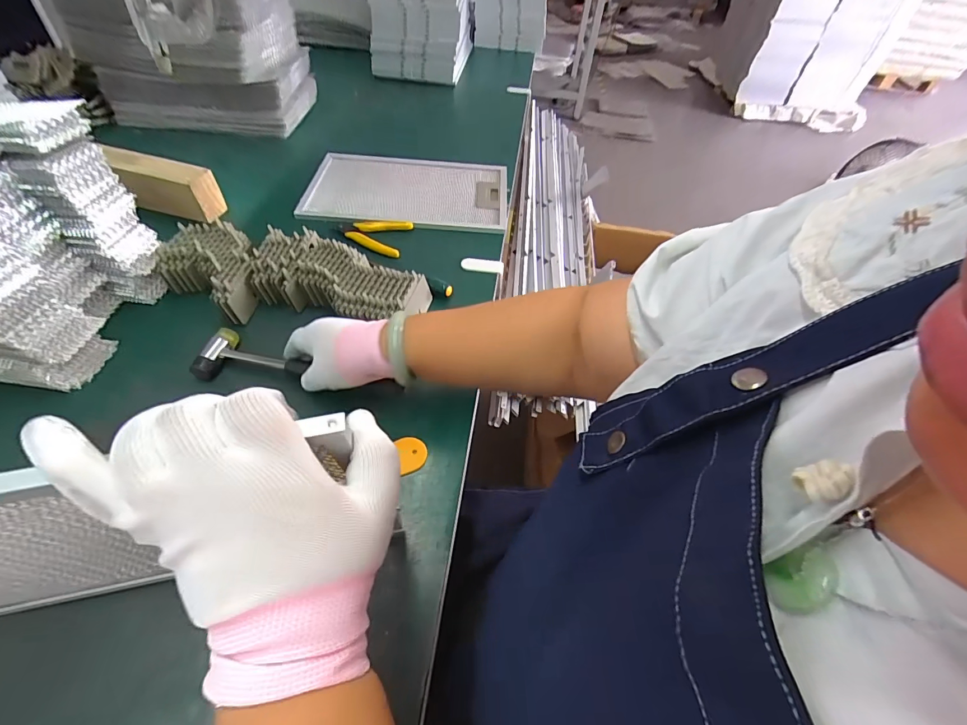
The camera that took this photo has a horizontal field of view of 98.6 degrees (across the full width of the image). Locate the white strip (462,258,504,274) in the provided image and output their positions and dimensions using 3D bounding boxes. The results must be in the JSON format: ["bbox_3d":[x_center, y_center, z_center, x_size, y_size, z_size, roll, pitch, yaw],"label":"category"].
[{"bbox_3d":[-0.001,-0.145,0.618,0.062,0.007,0.019,6,86,-5],"label":"white strip"}]

